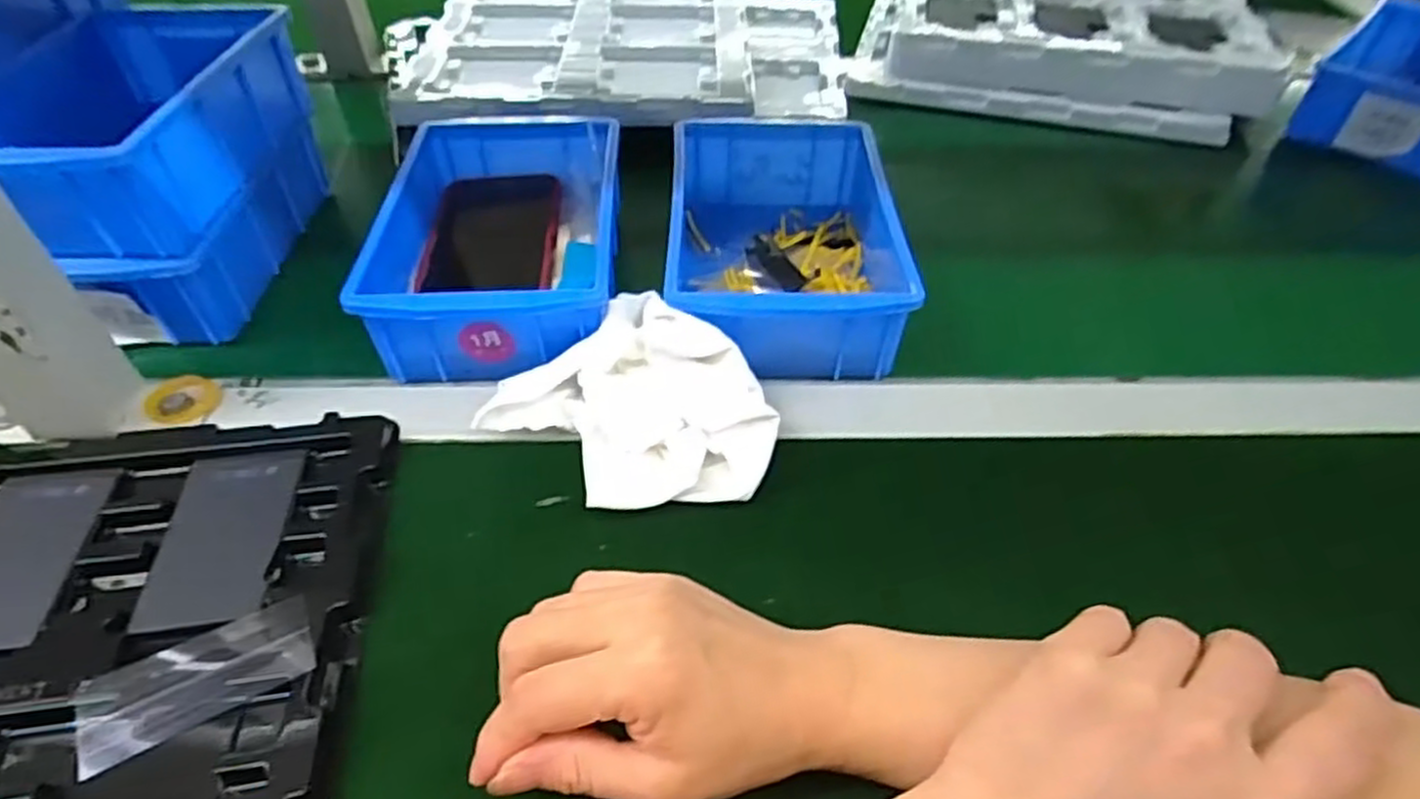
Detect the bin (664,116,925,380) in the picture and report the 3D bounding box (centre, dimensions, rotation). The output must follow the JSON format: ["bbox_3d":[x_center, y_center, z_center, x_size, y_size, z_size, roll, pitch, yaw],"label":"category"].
[{"bbox_3d":[0.044,-0.102,0.482,0.133,0.067,0.204,1,46,0],"label":"bin"}]

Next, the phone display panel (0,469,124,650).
[{"bbox_3d":[-0.310,0.070,0.346,0.055,0.007,0.096,-6,46,-6],"label":"phone display panel"}]

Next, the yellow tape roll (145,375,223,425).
[{"bbox_3d":[-0.286,0.000,0.416,0.039,0.009,0.035,35,55,29],"label":"yellow tape roll"}]

